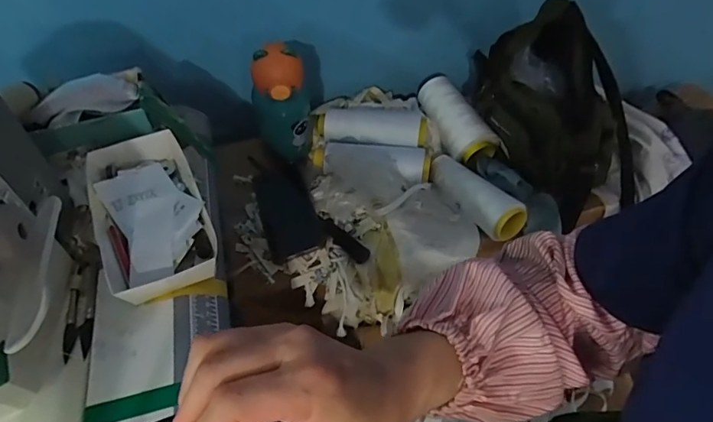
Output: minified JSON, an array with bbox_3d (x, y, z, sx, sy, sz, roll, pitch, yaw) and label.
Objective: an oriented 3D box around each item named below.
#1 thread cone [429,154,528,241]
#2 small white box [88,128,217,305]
[{"bbox_3d":[0.170,-0.030,0.688,0.052,0.049,0.163,-28,55,-19],"label":"thread cone"},{"bbox_3d":[-0.204,-0.001,0.469,0.094,0.033,0.197,-22,53,-14],"label":"small white box"}]

